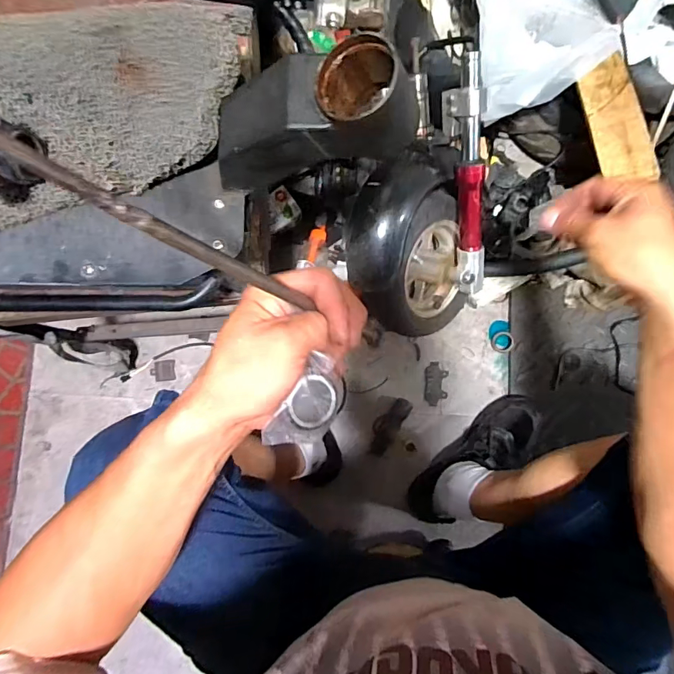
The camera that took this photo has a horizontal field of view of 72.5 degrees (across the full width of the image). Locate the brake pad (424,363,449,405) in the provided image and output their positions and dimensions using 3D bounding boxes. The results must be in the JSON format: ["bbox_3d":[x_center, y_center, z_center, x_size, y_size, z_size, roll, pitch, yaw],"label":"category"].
[{"bbox_3d":[0.191,0.091,0.886,0.042,0.016,0.081,6,83,1],"label":"brake pad"}]

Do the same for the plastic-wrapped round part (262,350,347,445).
[{"bbox_3d":[-0.020,0.052,0.337,0.044,0.017,0.069,39,91,-35],"label":"plastic-wrapped round part"}]

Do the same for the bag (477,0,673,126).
[{"bbox_3d":[0.399,-0.502,0.728,0.367,0.097,0.302,-12,83,-1],"label":"bag"}]

